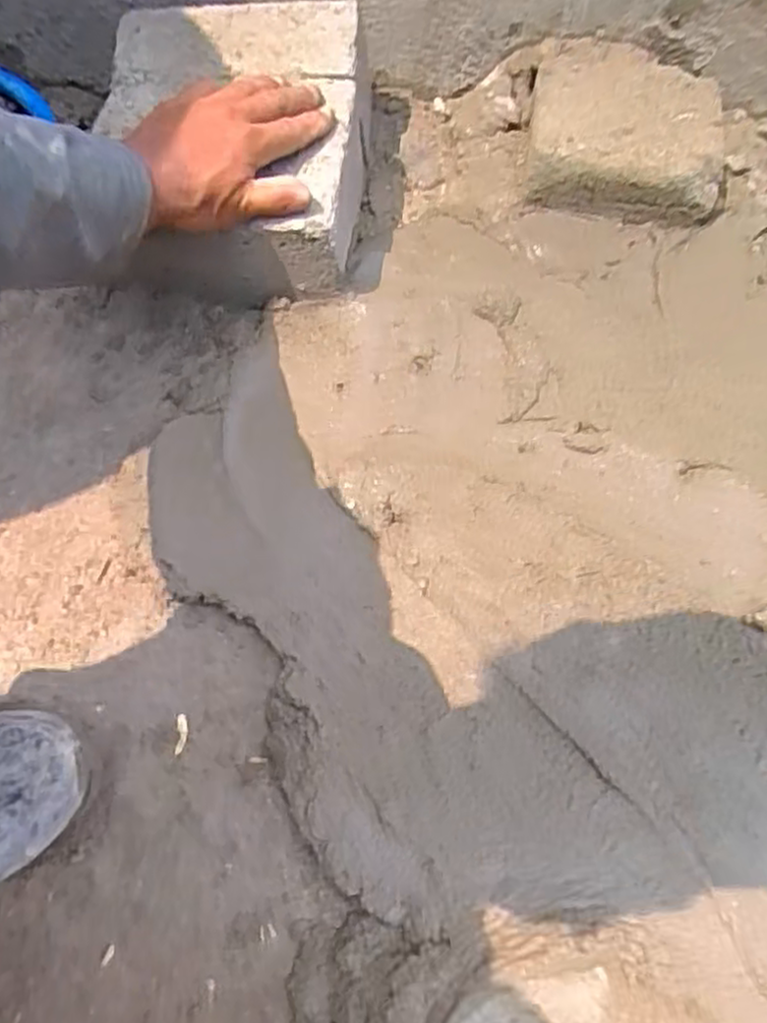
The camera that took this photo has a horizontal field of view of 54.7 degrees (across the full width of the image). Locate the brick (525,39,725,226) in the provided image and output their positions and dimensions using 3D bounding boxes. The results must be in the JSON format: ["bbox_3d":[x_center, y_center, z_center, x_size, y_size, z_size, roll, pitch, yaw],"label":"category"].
[{"bbox_3d":[0.198,-0.309,0.613,0.156,0.059,0.136,7,67,4],"label":"brick"}]

